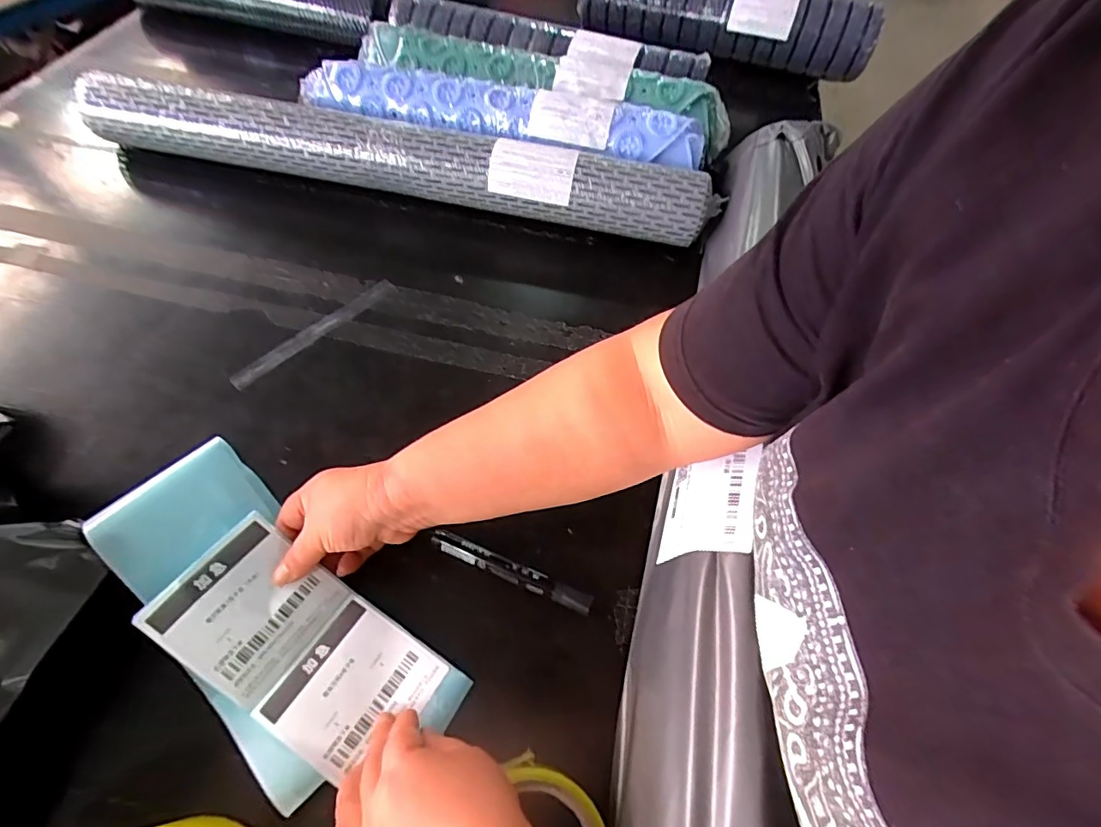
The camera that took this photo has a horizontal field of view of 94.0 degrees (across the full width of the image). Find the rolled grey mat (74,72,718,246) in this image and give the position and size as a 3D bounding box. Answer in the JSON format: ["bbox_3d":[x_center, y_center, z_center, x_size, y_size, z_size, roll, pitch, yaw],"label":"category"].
[{"bbox_3d":[-0.190,-0.327,0.649,0.781,0.087,0.103,11,59,4],"label":"rolled grey mat"}]

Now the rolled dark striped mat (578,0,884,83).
[{"bbox_3d":[0.292,-0.668,0.868,0.483,0.104,0.103,21,59,10],"label":"rolled dark striped mat"}]

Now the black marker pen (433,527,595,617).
[{"bbox_3d":[-0.033,0.130,0.423,0.140,0.021,0.017,20,60,10],"label":"black marker pen"}]

